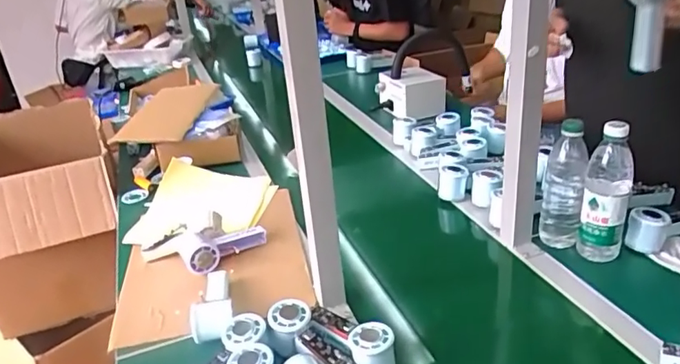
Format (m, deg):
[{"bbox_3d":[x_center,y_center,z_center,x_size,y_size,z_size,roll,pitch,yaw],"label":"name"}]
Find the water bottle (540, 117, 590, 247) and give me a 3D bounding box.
[{"bbox_3d":[0.368,0.002,0.891,0.063,0.211,0.073,7,30,23],"label":"water bottle"}]

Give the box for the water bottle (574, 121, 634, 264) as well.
[{"bbox_3d":[0.412,0.025,0.840,0.069,0.217,0.056,9,31,26],"label":"water bottle"}]

